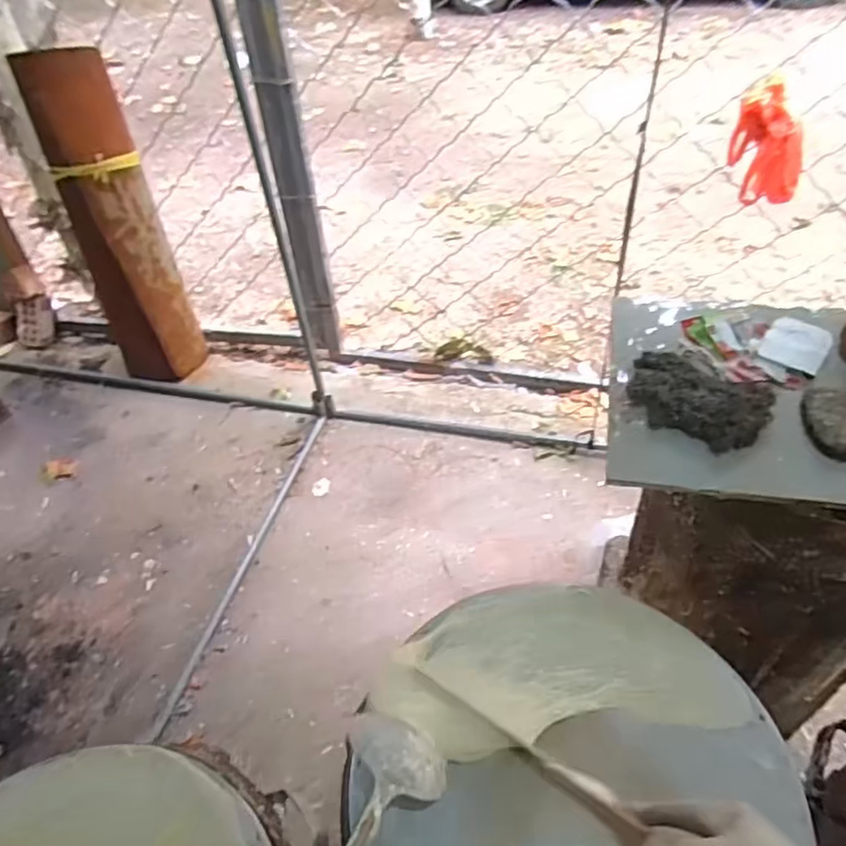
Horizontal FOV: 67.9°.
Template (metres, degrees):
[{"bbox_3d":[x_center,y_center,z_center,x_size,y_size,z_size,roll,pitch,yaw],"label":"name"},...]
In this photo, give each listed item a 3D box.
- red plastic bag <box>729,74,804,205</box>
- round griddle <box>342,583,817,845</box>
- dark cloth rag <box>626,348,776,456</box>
[{"bbox_3d":[0.870,-0.697,1.579,0.171,0.270,0.097,17,51,22],"label":"red plastic bag"},{"bbox_3d":[0.138,0.326,0.554,0.357,0.058,0.369,-3,46,4],"label":"round griddle"},{"bbox_3d":[0.329,-0.037,0.750,0.130,0.033,0.162,-29,50,-20],"label":"dark cloth rag"}]

